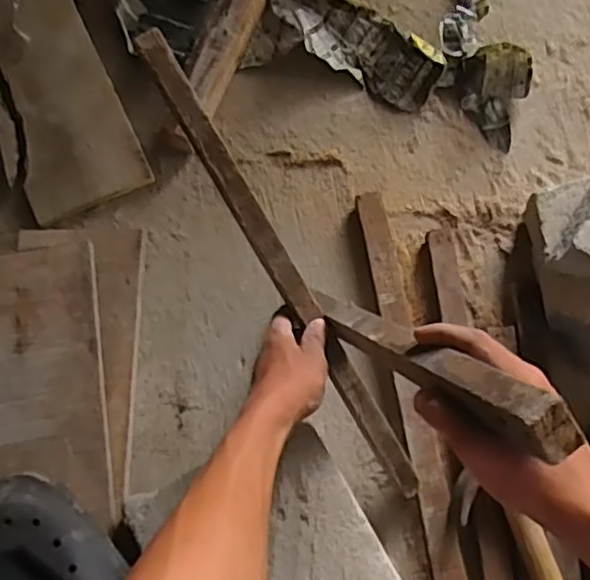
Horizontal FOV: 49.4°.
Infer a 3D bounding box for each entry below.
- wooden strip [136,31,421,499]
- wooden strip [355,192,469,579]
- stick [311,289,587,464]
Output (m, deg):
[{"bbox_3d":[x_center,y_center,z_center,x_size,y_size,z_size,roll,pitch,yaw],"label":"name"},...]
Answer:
[{"bbox_3d":[-0.006,-0.008,0.596,0.028,0.013,0.486,-32,101,-8],"label":"wooden strip"},{"bbox_3d":[0.130,0.125,0.695,0.035,0.030,0.491,-9,74,-2],"label":"wooden strip"},{"bbox_3d":[0.079,0.047,0.474,0.032,0.328,0.028,-35,108,-9],"label":"stick"}]

